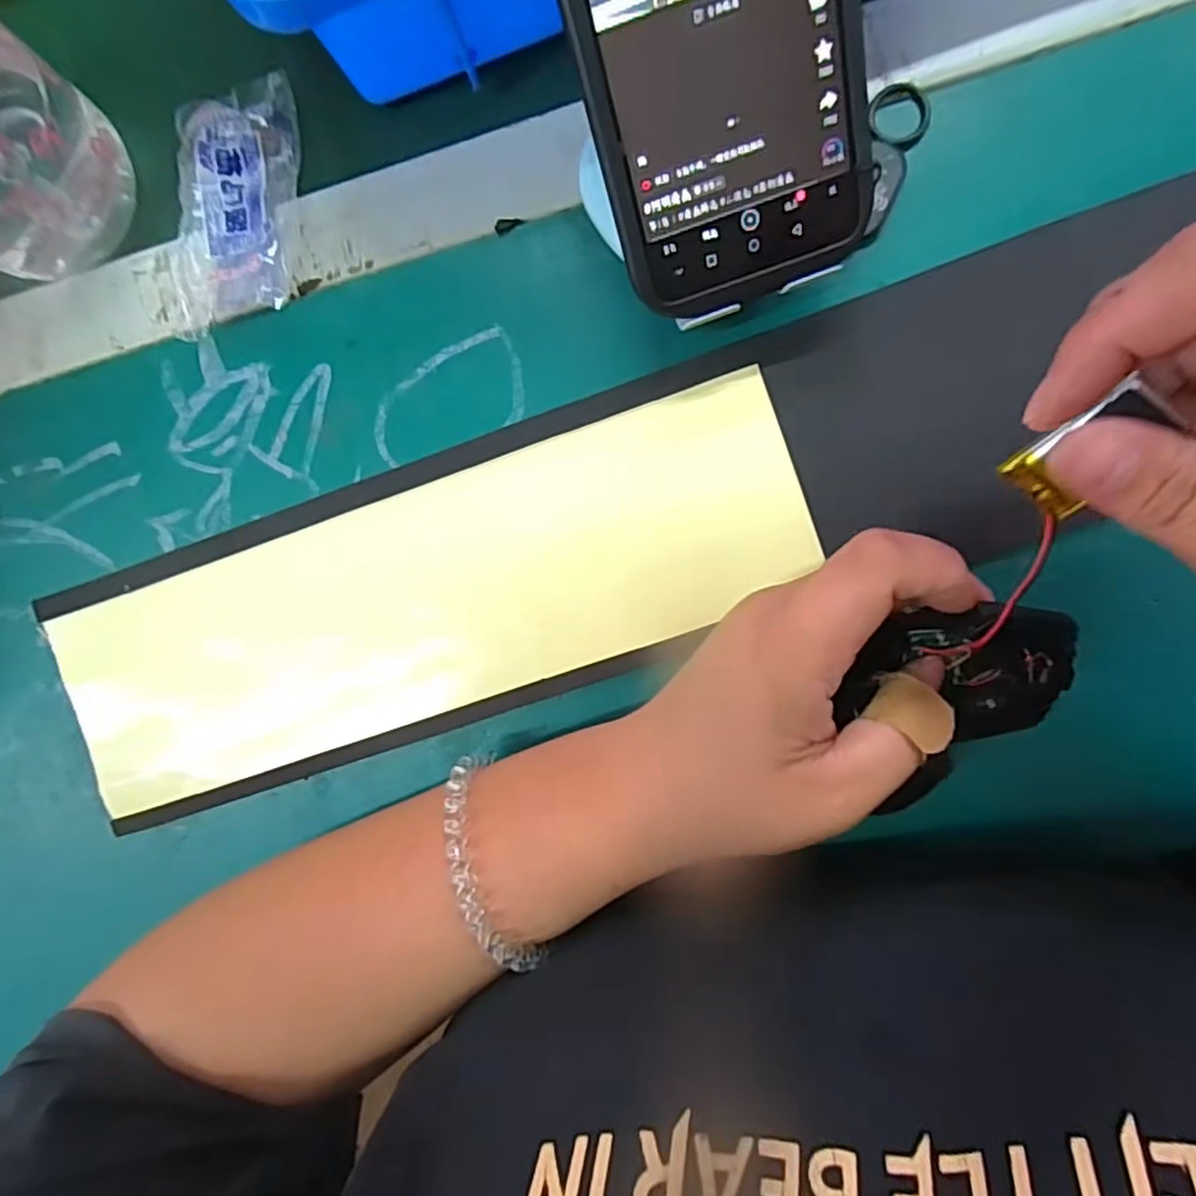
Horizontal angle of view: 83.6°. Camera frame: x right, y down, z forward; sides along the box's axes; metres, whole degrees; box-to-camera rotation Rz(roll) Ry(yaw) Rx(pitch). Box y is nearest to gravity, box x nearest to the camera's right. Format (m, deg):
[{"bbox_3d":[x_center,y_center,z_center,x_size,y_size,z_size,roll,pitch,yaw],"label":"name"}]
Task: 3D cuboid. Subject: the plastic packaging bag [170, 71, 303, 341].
[{"bbox_3d":[-0.153,-0.163,0.276,0.054,0.014,0.104,-1,90,6],"label":"plastic packaging bag"}]

